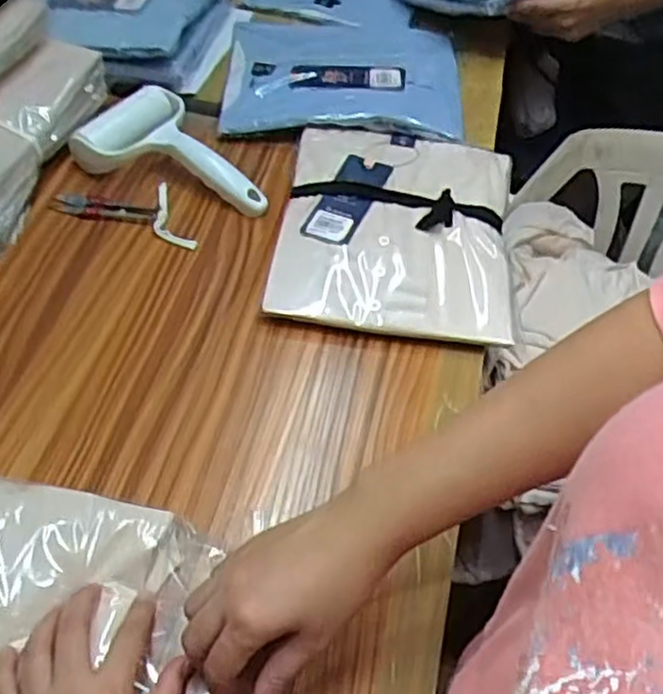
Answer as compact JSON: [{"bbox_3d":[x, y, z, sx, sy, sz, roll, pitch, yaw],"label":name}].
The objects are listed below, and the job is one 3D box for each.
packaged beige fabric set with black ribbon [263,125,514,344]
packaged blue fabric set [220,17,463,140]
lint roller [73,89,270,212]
[{"bbox_3d":[0.059,-0.110,0.660,0.197,0.041,0.246,7,51,1],"label":"packaged beige fabric set with black ribbon"},{"bbox_3d":[0.013,-0.305,0.785,0.245,0.025,0.214,2,51,-3],"label":"packaged blue fabric set"},{"bbox_3d":[-0.155,-0.172,0.667,0.115,0.038,0.173,-30,59,-26],"label":"lint roller"}]

